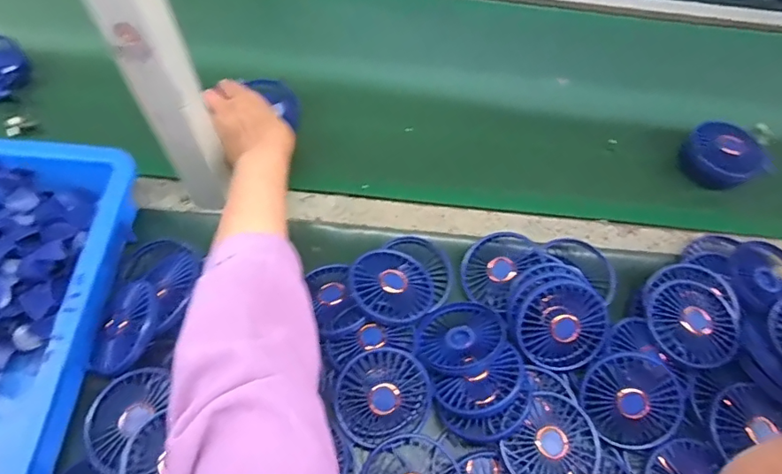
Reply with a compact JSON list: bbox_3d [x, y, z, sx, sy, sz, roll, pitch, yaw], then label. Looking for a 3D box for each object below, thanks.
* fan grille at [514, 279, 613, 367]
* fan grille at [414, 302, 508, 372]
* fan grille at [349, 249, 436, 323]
[{"bbox_3d":[0.167,0.086,0.486,0.085,0.017,0.085,0,96,-1],"label":"fan grille"},{"bbox_3d":[0.069,0.099,0.505,0.088,0.012,0.077,-11,41,1],"label":"fan grille"},{"bbox_3d":[0.003,0.049,0.514,0.086,0.016,0.086,14,49,-17],"label":"fan grille"}]

